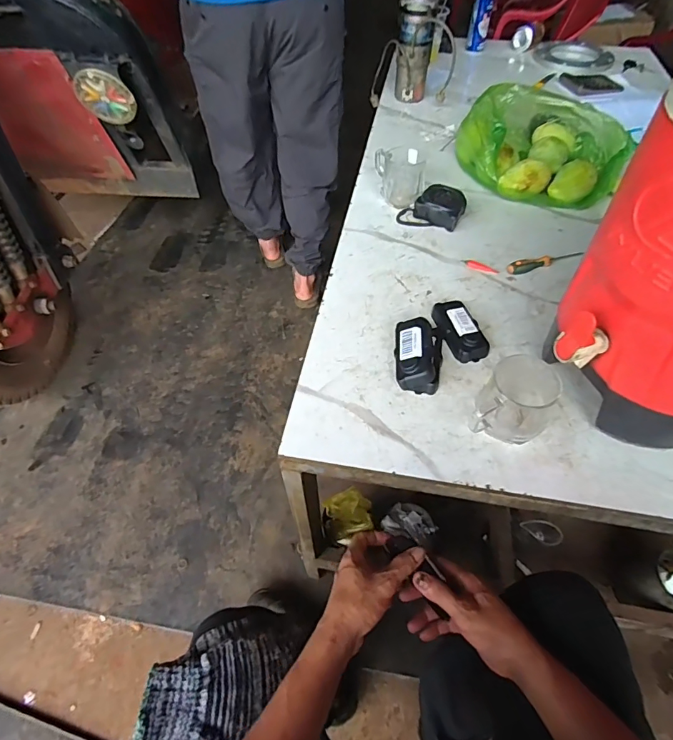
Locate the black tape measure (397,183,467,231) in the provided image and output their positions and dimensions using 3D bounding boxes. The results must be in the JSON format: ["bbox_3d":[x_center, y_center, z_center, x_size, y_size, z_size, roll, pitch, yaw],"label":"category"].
[{"bbox_3d":[0.182,-0.306,0.832,0.111,0.047,0.087,24,56,18],"label":"black tape measure"}]

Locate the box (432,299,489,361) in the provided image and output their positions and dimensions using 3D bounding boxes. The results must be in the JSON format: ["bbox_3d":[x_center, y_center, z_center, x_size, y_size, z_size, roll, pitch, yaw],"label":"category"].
[{"bbox_3d":[0.180,-0.061,0.647,0.049,0.029,0.105,-17,52,-12],"label":"box"}]

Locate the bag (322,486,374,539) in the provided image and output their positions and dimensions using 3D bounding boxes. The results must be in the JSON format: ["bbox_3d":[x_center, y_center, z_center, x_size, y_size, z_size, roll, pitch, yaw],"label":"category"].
[{"bbox_3d":[0.024,0.297,0.918,0.095,0.065,0.083,-12,52,-8],"label":"bag"}]

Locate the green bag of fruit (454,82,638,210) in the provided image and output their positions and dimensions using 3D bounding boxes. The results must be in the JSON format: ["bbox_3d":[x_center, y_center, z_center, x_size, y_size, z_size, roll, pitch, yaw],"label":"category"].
[{"bbox_3d":[0.405,-0.485,0.924,0.287,0.127,0.327,11,53,9],"label":"green bag of fruit"}]

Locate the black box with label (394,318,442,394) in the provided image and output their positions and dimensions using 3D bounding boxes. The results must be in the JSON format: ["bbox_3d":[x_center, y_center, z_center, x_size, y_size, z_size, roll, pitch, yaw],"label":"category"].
[{"bbox_3d":[0.113,-0.023,0.609,0.067,0.043,0.108,6,52,6],"label":"black box with label"}]

